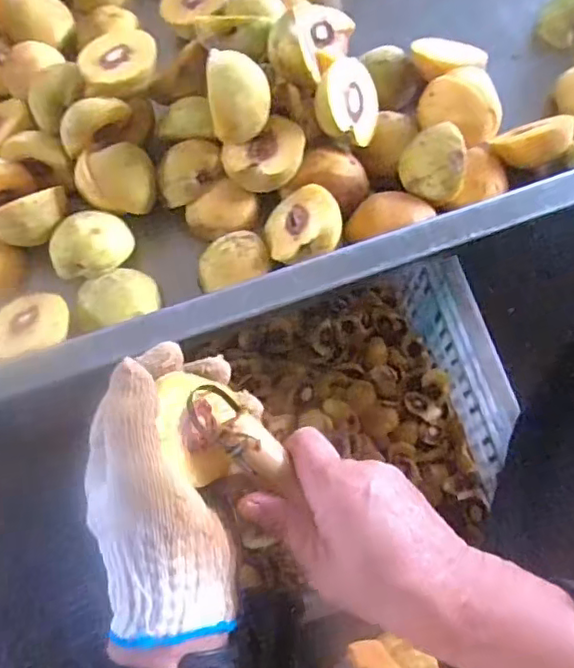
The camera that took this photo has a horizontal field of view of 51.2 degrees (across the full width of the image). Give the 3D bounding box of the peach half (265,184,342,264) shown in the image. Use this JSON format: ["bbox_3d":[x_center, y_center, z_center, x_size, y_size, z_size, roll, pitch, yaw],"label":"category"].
[{"bbox_3d":[0.016,-0.075,0.437,0.055,0.032,0.055,-25,55,28],"label":"peach half"}]

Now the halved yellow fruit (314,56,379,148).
[{"bbox_3d":[0.044,-0.172,0.445,0.052,0.019,0.058,4,89,-41],"label":"halved yellow fruit"}]

